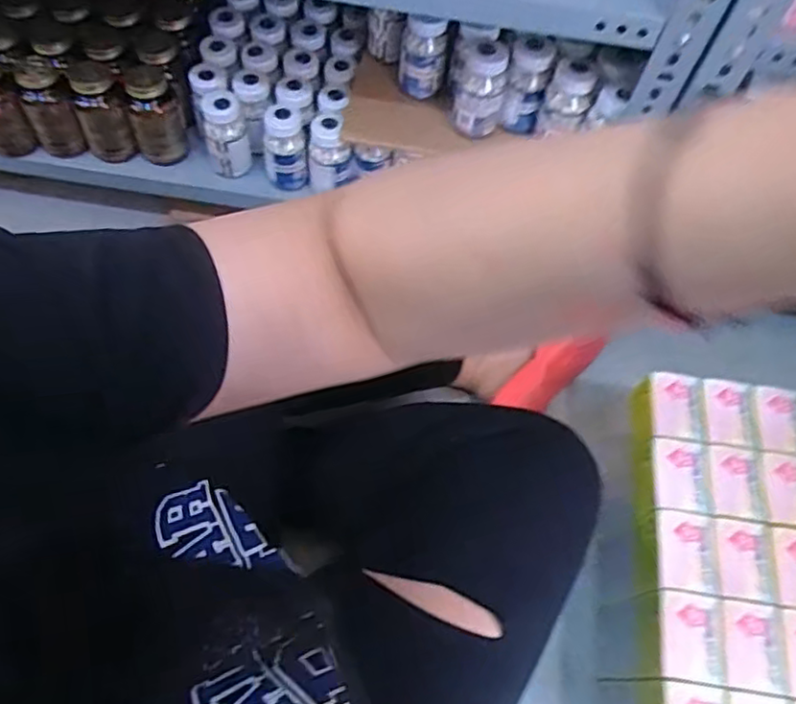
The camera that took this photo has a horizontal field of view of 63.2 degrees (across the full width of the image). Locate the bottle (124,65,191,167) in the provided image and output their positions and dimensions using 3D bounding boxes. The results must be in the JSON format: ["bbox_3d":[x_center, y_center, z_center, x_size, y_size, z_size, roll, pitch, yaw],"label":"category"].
[{"bbox_3d":[-0.294,-0.289,0.788,0.065,0.105,0.061,-18,66,-12],"label":"bottle"}]

